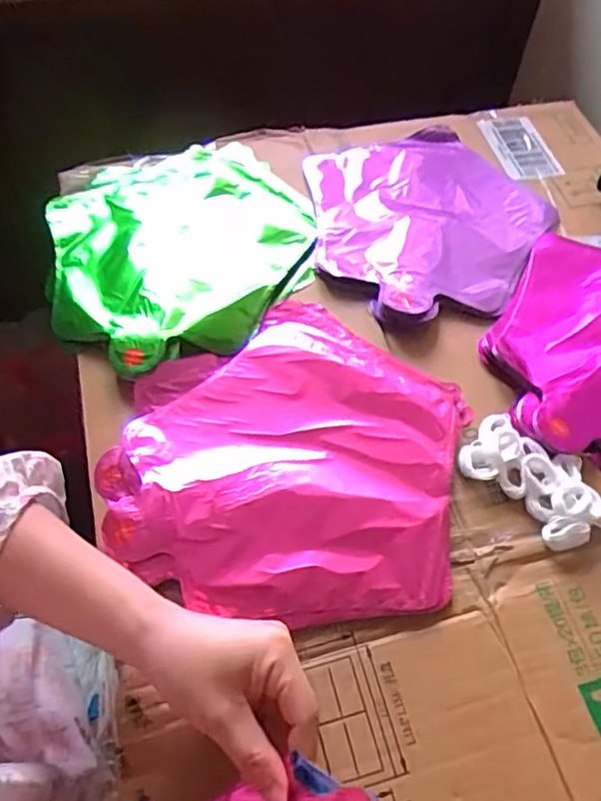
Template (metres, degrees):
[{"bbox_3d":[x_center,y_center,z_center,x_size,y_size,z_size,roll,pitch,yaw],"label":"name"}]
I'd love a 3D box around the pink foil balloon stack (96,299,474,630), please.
[{"bbox_3d":[-0.008,0.031,0.467,0.240,0.013,0.245,12,59,5],"label":"pink foil balloon stack"}]

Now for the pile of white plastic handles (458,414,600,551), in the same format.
[{"bbox_3d":[0.170,0.056,0.463,0.105,0.016,0.062,41,65,20],"label":"pile of white plastic handles"}]

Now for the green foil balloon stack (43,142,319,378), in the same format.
[{"bbox_3d":[-0.107,-0.134,0.580,0.234,0.041,0.248,-18,61,-13],"label":"green foil balloon stack"}]

